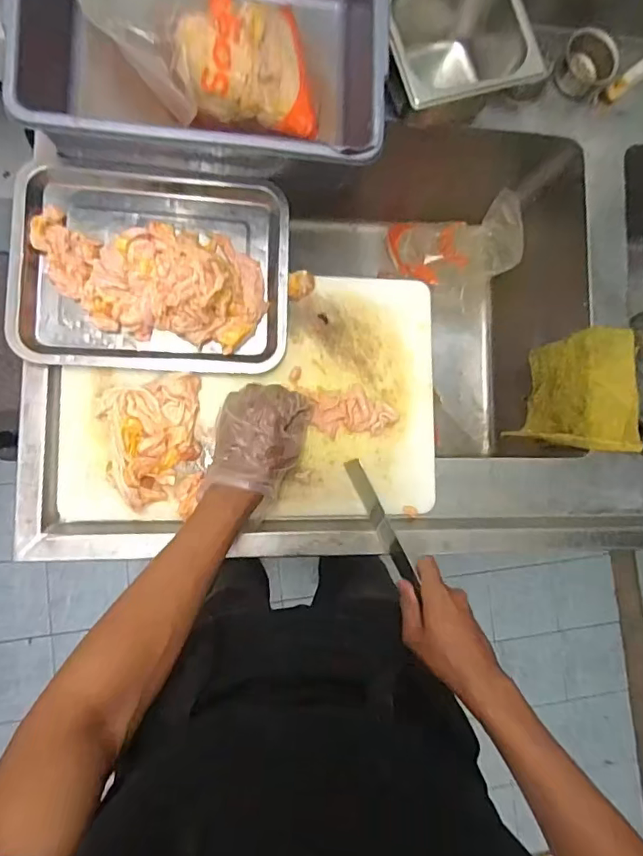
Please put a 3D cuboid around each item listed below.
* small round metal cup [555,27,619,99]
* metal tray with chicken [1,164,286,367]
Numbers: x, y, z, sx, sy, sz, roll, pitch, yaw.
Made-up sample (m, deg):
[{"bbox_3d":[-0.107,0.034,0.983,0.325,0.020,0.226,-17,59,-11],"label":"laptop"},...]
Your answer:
[{"bbox_3d":[0.363,-0.497,0.719,0.073,0.048,0.067,1,85,-8],"label":"small round metal cup"},{"bbox_3d":[-0.192,-0.190,0.603,0.303,0.059,0.234,1,85,-8],"label":"metal tray with chicken"}]

